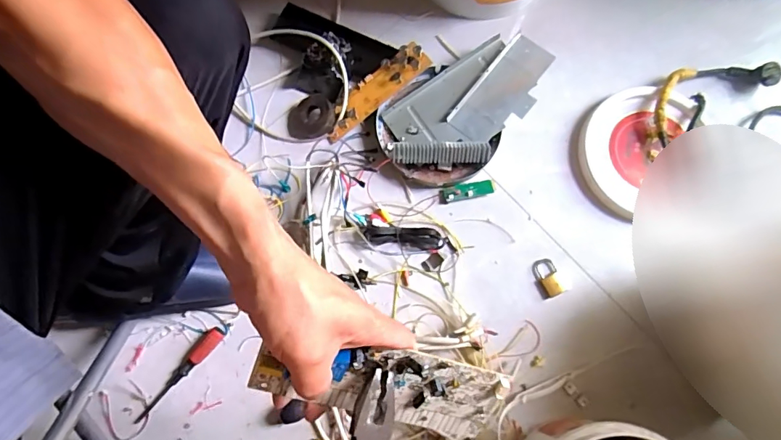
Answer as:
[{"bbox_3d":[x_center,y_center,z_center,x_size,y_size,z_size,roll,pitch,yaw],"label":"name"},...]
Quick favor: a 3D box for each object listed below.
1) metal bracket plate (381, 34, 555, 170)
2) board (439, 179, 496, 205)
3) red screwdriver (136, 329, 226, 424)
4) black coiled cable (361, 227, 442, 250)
[{"bbox_3d":[0.131,-0.182,0.771,0.298,0.049,0.164,-32,80,-8],"label":"metal bracket plate"},{"bbox_3d":[0.125,-0.046,0.755,0.092,0.013,0.024,-11,78,-4],"label":"board"},{"bbox_3d":[-0.309,0.228,0.681,0.024,0.020,0.169,39,79,7],"label":"red screwdriver"},{"bbox_3d":[0.020,0.026,0.734,0.125,0.019,0.033,3,77,0],"label":"black coiled cable"}]

